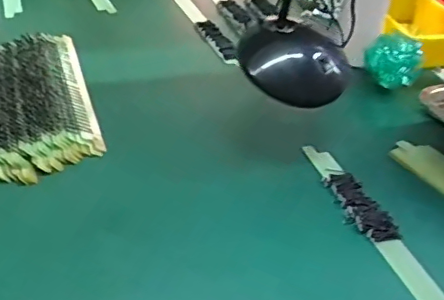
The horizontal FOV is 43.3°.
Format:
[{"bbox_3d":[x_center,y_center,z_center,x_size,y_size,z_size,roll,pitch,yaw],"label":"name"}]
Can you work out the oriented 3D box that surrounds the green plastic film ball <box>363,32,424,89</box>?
[{"bbox_3d":[0.261,-0.134,0.860,0.081,0.080,0.071,16,38,12],"label":"green plastic film ball"}]

